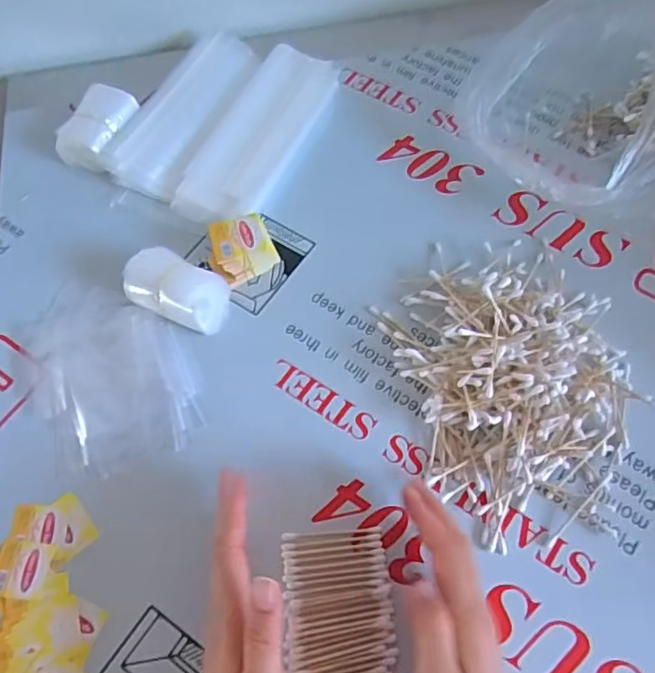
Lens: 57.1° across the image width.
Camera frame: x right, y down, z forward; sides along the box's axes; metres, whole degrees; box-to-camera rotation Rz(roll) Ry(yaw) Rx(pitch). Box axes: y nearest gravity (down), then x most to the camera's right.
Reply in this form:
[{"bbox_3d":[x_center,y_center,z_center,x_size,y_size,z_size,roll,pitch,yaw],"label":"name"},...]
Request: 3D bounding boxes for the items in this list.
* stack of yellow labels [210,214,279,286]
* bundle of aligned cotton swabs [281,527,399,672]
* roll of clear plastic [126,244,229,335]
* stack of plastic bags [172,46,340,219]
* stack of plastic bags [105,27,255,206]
[{"bbox_3d":[-0.075,-0.077,0.526,0.058,0.039,0.046,-24,67,-9],"label":"stack of yellow labels"},{"bbox_3d":[0.009,0.193,0.414,0.073,0.005,0.115,-8,65,-1],"label":"bundle of aligned cotton swabs"},{"bbox_3d":[-0.126,-0.039,0.510,0.083,0.036,0.053,19,68,11],"label":"roll of clear plastic"},{"bbox_3d":[-0.067,-0.198,0.590,0.081,0.016,0.218,23,68,12],"label":"stack of plastic bags"},{"bbox_3d":[-0.142,-0.230,0.610,0.075,0.025,0.202,21,68,12],"label":"stack of plastic bags"}]

